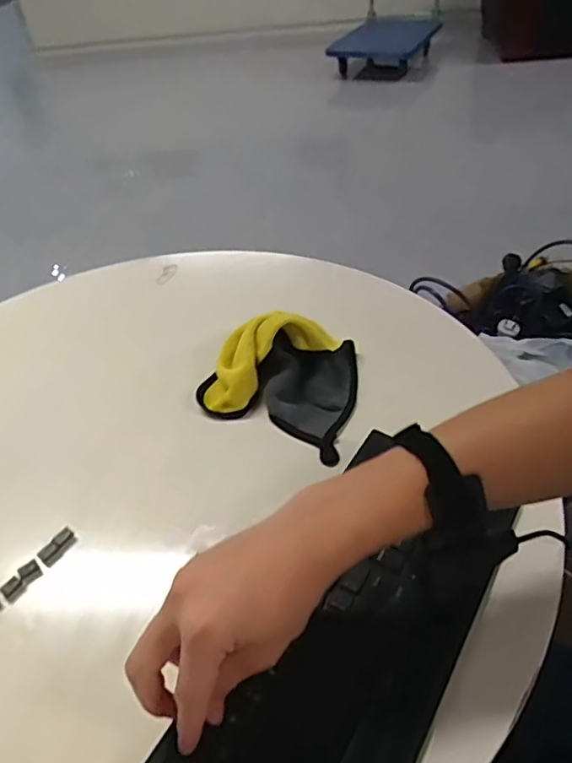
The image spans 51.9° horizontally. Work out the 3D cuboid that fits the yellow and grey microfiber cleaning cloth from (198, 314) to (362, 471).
[{"bbox_3d":[-0.010,-0.011,0.617,0.158,0.069,0.147,9,44,16],"label":"yellow and grey microfiber cleaning cloth"}]

